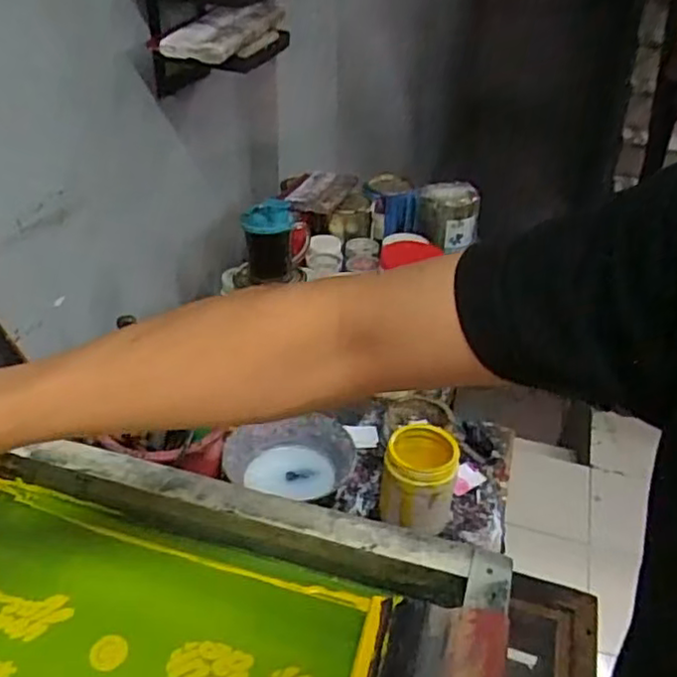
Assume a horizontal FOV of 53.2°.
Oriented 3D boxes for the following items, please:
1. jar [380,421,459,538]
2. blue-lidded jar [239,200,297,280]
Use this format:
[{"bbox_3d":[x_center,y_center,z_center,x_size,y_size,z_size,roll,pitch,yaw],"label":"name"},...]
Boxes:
[{"bbox_3d":[0.091,0.165,0.775,0.081,0.112,0.085,2,34,-1],"label":"jar"},{"bbox_3d":[-0.099,-0.155,0.991,0.071,0.093,0.078,2,34,-1],"label":"blue-lidded jar"}]

